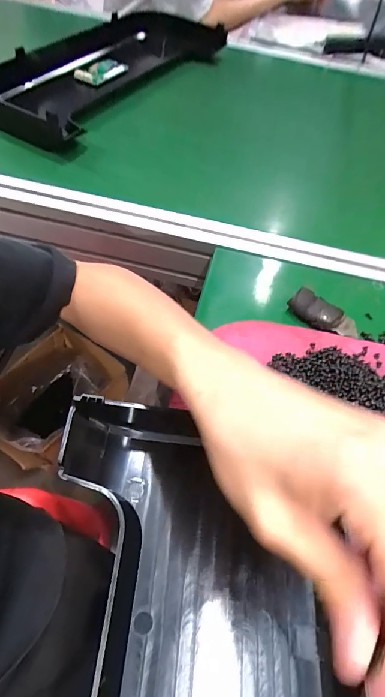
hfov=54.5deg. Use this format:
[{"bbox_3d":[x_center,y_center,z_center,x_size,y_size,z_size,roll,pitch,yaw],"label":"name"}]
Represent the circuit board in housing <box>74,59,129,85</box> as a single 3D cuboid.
[{"bbox_3d":[-0.163,-0.509,0.687,0.052,0.025,0.110,25,59,12],"label":"circuit board in housing"}]

